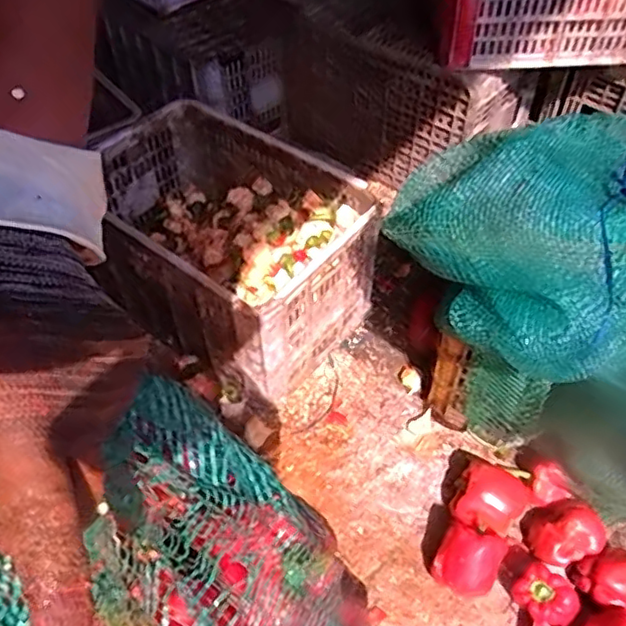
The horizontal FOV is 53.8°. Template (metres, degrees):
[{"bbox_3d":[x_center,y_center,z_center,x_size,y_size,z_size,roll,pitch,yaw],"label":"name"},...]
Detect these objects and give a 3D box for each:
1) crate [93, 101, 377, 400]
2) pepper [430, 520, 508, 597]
[{"bbox_3d":[-0.161,-0.131,1.210,0.520,0.283,0.330,32,56,26],"label":"crate"},{"bbox_3d":[0.230,0.364,0.908,0.088,0.096,0.095,25,55,22],"label":"pepper"}]

